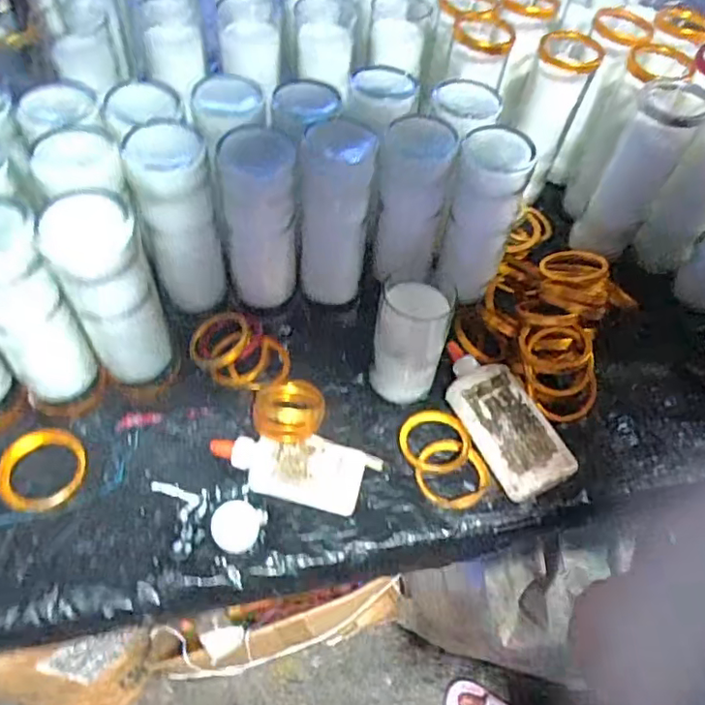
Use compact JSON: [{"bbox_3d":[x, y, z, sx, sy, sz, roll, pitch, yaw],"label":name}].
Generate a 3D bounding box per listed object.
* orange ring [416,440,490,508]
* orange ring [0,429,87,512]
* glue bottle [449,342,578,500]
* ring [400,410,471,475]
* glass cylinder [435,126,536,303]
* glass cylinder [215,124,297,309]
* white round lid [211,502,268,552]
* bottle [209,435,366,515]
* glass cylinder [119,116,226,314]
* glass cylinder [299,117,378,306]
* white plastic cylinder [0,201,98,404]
[{"bbox_3d":[0.094,0.115,0.555,0.065,0.013,0.066,3,54,-4],"label":"orange ring"},{"bbox_3d":[-0.277,0.103,0.520,0.070,0.010,0.074,3,54,-4],"label":"orange ring"},{"bbox_3d":[0.145,0.064,0.586,0.077,0.031,0.165,-18,58,-17],"label":"glue bottle"},{"bbox_3d":[0.080,0.085,0.571,0.065,0.011,0.069,3,54,-4],"label":"ring"},{"bbox_3d":[0.129,-0.127,0.613,0.069,0.202,0.059,21,55,9],"label":"glass cylinder"},{"bbox_3d":[-0.089,-0.125,0.568,0.066,0.173,0.058,-1,55,-6],"label":"glass cylinder"},{"bbox_3d":[-0.102,0.152,0.512,0.043,0.009,0.043,3,54,-4],"label":"white round lid"},{"bbox_3d":[-0.060,0.104,0.541,0.138,0.029,0.062,12,54,3],"label":"bottle"},{"bbox_3d":[-0.165,-0.126,0.559,0.067,0.179,0.068,-12,57,-14],"label":"glass cylinder"},{"bbox_3d":[-0.018,-0.135,0.587,0.065,0.184,0.057,3,54,-3],"label":"glass cylinder"},{"bbox_3d":[-0.271,-0.032,0.487,0.064,0.189,0.064,3,54,-4],"label":"white plastic cylinder"}]

